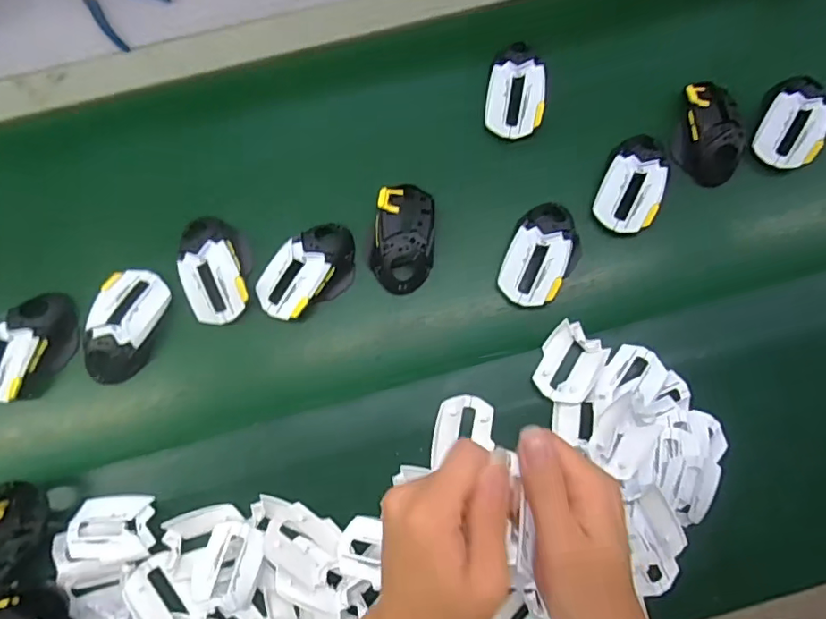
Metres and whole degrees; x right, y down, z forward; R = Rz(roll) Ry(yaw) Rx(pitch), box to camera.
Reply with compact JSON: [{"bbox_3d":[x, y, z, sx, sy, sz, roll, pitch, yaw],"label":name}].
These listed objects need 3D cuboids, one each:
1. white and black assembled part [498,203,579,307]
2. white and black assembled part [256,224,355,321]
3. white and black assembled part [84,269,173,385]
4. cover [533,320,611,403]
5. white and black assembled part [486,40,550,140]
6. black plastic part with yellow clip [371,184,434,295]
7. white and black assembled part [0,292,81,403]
[{"bbox_3d":[0.140,-0.059,0.580,0.072,0.034,0.114,26,78,6],"label":"white and black assembled part"},{"bbox_3d":[-0.114,-0.044,0.577,0.059,0.029,0.118,43,81,9],"label":"white and black assembled part"},{"bbox_3d":[-0.302,0.017,0.566,0.063,0.033,0.118,16,78,4],"label":"white and black assembled part"},{"bbox_3d":[0.164,0.058,0.562,0.060,0.014,0.081,28,79,6],"label":"cover"},{"bbox_3d":[0.116,-0.246,0.609,0.067,0.026,0.100,8,103,12],"label":"white and black assembled part"},{"bbox_3d":[-0.010,-0.077,0.585,0.064,0.030,0.115,6,77,1],"label":"black plastic part with yellow clip"},{"bbox_3d":[-0.402,0.040,0.563,0.068,0.033,0.120,31,79,7],"label":"white and black assembled part"}]

